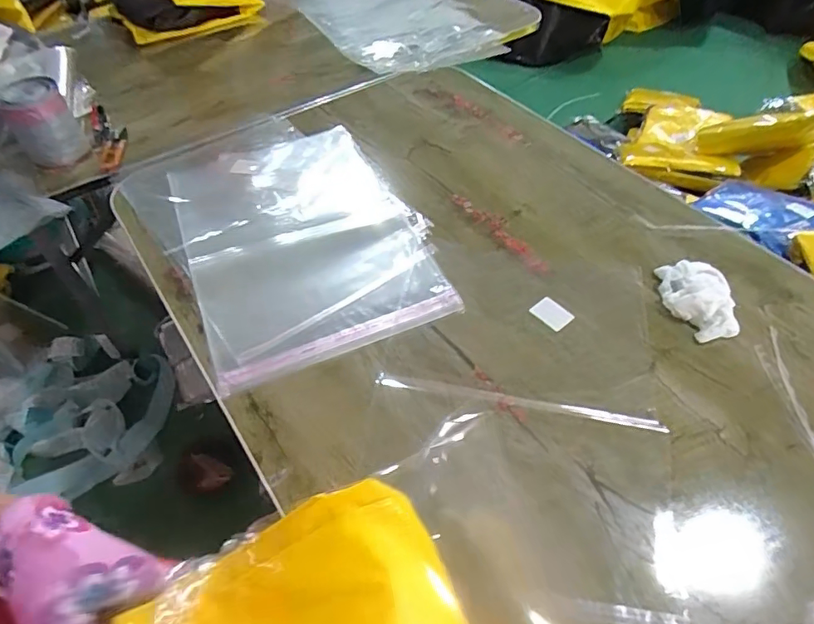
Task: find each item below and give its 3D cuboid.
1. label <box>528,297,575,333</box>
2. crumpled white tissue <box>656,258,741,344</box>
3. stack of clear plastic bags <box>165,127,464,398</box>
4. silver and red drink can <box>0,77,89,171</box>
[{"bbox_3d":[0.153,0.002,0.544,0.030,0.004,0.039,-33,57,-23],"label":"label"},{"bbox_3d":[0.302,-0.015,0.538,0.064,0.021,0.099,4,51,4],"label":"crumpled white tissue"},{"bbox_3d":[-0.132,-0.097,0.623,0.268,0.011,0.376,-22,53,-16],"label":"stack of clear plastic bags"},{"bbox_3d":[-0.488,-0.248,0.689,0.078,0.094,0.072,-30,56,-22],"label":"silver and red drink can"}]

